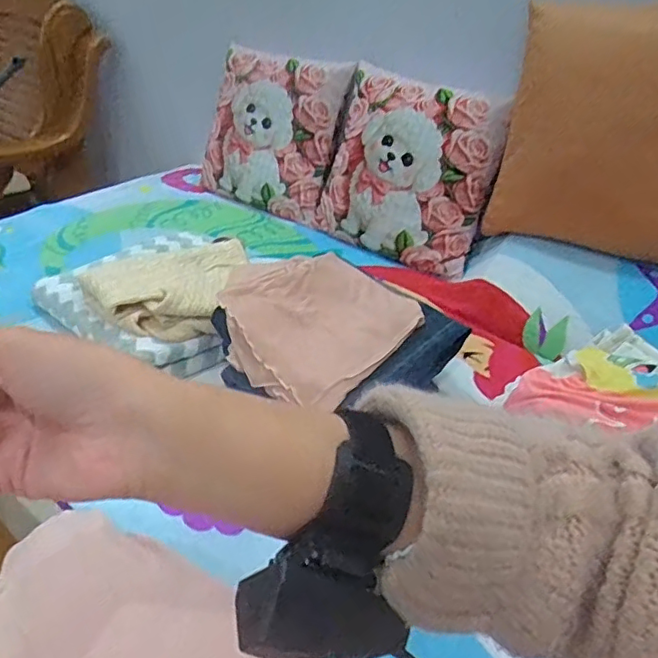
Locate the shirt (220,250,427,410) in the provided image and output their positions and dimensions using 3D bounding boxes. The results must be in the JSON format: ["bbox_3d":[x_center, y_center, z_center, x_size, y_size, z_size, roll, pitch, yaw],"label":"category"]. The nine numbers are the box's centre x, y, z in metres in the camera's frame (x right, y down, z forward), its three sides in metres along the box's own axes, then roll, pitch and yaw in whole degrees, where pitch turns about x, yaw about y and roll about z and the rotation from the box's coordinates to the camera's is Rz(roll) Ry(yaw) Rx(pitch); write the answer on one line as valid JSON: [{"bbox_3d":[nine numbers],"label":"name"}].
[{"bbox_3d":[-0.016,-0.020,0.800,0.230,0.100,0.242,27,40,32],"label":"shirt"}]

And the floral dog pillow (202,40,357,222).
[{"bbox_3d":[-0.140,-0.468,1.384,0.352,0.348,0.090,21,19,22],"label":"floral dog pillow"}]

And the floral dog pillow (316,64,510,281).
[{"bbox_3d":[0.131,-0.308,1.166,0.119,0.330,0.372,-24,41,-36],"label":"floral dog pillow"}]

